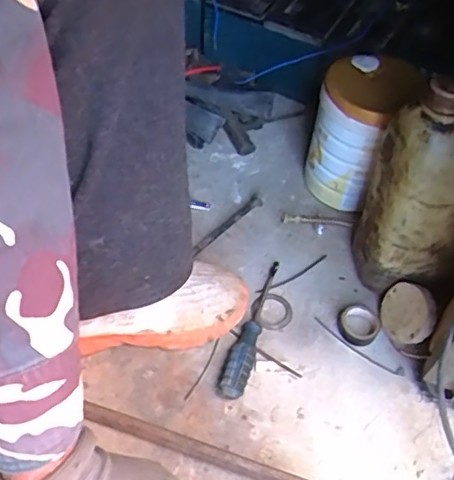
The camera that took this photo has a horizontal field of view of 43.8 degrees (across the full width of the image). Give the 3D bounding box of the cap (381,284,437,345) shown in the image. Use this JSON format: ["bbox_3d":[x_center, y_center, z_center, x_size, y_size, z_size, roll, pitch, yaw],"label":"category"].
[{"bbox_3d":[0.209,0.085,0.653,0.022,0.066,0.065,15,64,-38],"label":"cap"}]

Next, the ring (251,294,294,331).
[{"bbox_3d":[0.057,0.088,0.689,0.047,0.009,0.051,1,53,-2],"label":"ring"}]

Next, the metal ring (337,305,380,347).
[{"bbox_3d":[0.155,0.100,0.667,0.049,0.016,0.050,1,53,-2],"label":"metal ring"}]

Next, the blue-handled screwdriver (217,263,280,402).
[{"bbox_3d":[0.032,0.096,0.661,0.030,0.029,0.190,16,54,9],"label":"blue-handled screwdriver"}]

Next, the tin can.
[{"bbox_3d":[0.174,-0.142,0.754,0.107,0.182,0.118,30,57,19],"label":"tin can"}]

